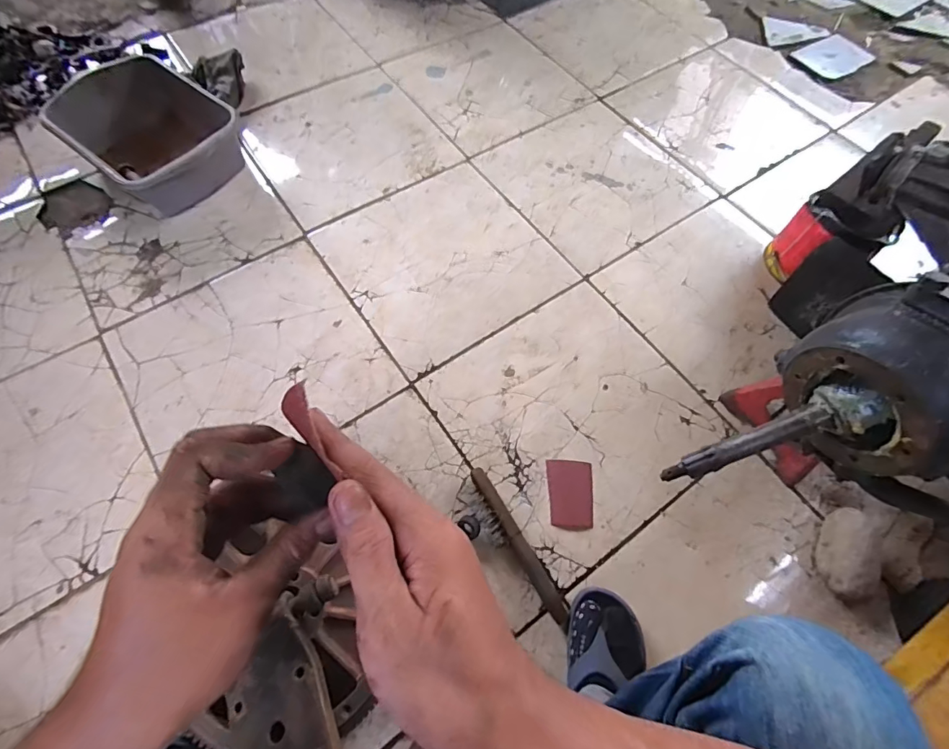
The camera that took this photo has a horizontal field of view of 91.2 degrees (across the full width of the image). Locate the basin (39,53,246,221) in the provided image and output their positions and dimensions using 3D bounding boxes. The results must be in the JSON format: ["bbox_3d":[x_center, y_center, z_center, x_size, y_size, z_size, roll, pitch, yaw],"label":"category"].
[{"bbox_3d":[-0.655,-0.493,0.957,0.273,0.153,0.268,35,70,14],"label":"basin"}]

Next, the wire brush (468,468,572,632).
[{"bbox_3d":[0.056,0.256,0.686,0.048,0.035,0.245,-30,70,-13],"label":"wire brush"}]

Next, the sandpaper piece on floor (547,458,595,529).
[{"bbox_3d":[0.155,0.188,0.738,0.069,0.004,0.105,1,62,0],"label":"sandpaper piece on floor"}]

